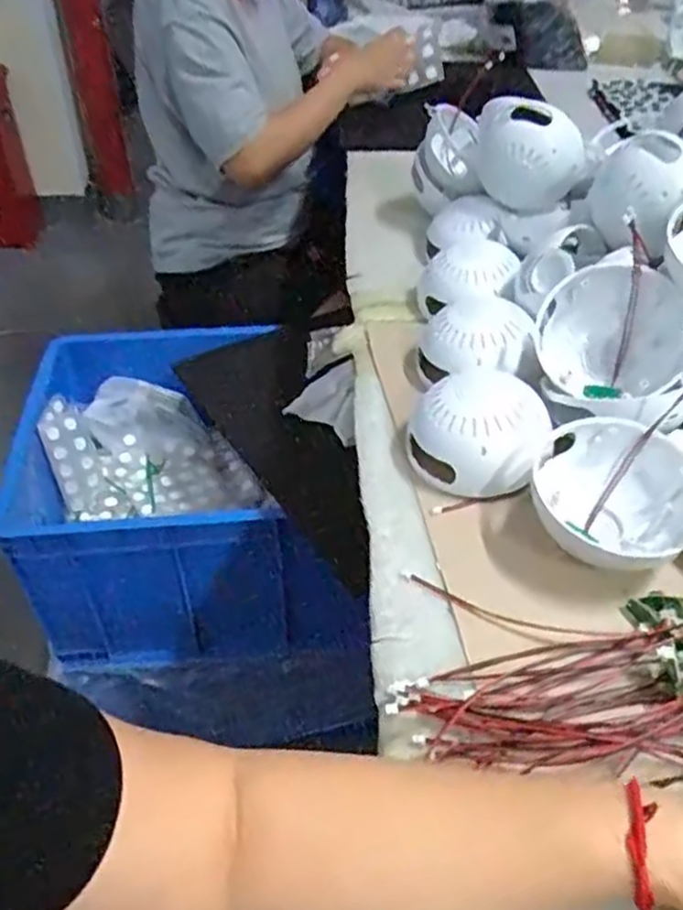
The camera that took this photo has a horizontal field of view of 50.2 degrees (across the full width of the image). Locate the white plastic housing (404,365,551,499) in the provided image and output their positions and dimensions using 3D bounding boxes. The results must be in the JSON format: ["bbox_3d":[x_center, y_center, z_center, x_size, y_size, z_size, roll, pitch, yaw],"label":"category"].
[{"bbox_3d":[0.104,-0.024,0.575,0.103,0.071,0.108,-3,45,3],"label":"white plastic housing"}]

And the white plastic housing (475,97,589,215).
[{"bbox_3d":[0.191,-0.313,0.756,0.116,0.099,0.072,10,43,10],"label":"white plastic housing"}]

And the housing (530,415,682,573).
[{"bbox_3d":[0.190,0.031,0.510,0.113,0.055,0.104,0,42,0],"label":"housing"}]

